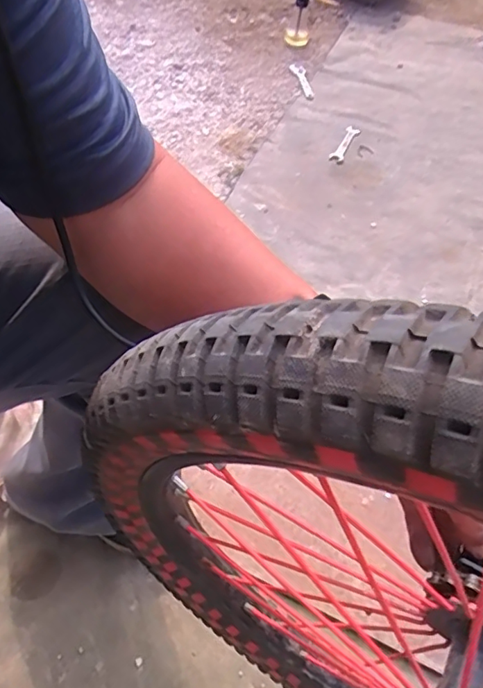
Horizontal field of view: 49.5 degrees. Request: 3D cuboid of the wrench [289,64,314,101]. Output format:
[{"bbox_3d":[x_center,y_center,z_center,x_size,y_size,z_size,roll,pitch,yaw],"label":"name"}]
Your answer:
[{"bbox_3d":[0.192,-0.806,1.616,0.047,0.010,0.220,-5,53,-9],"label":"wrench"}]

